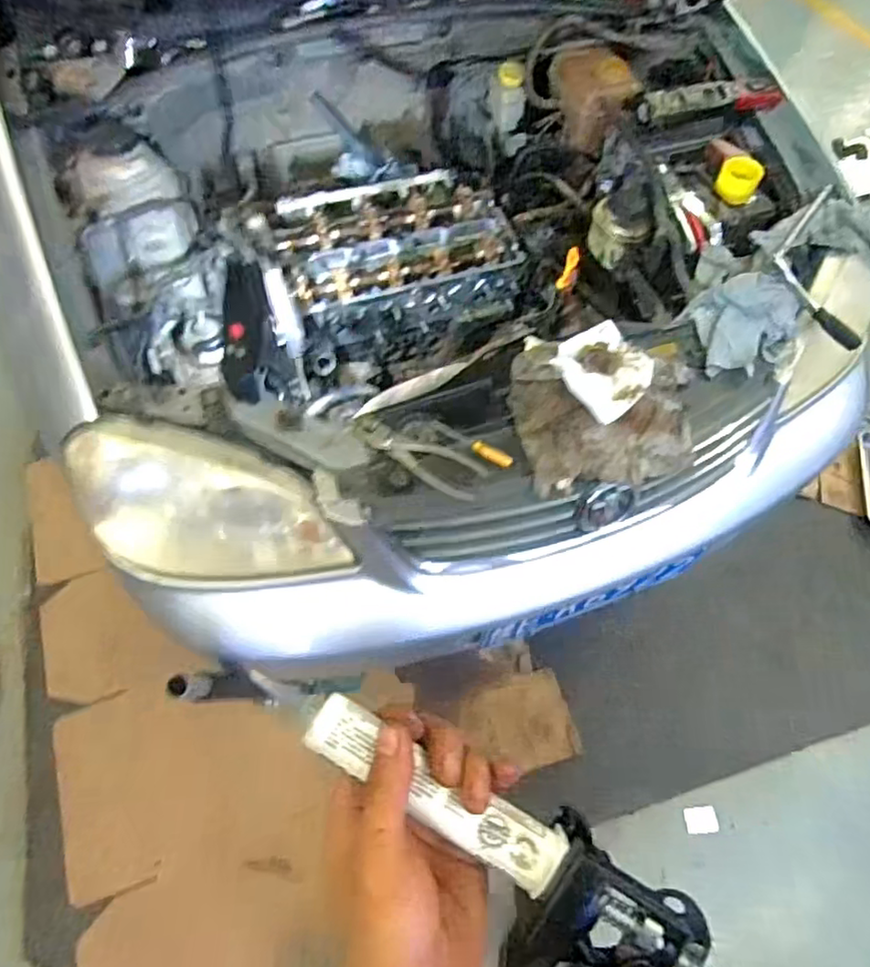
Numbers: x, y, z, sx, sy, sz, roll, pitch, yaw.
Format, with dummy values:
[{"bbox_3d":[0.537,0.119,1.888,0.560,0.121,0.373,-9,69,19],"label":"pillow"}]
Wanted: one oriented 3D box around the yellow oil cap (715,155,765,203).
[{"bbox_3d":[0.570,-0.570,1.168,0.077,0.053,0.069,32,63,16],"label":"yellow oil cap"}]

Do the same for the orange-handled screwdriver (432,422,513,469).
[{"bbox_3d":[0.054,-0.059,0.917,0.131,0.014,0.024,25,62,12],"label":"orange-handled screwdriver"}]

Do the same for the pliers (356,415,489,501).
[{"bbox_3d":[-0.026,-0.042,0.892,0.198,0.028,0.074,25,62,12],"label":"pliers"}]

